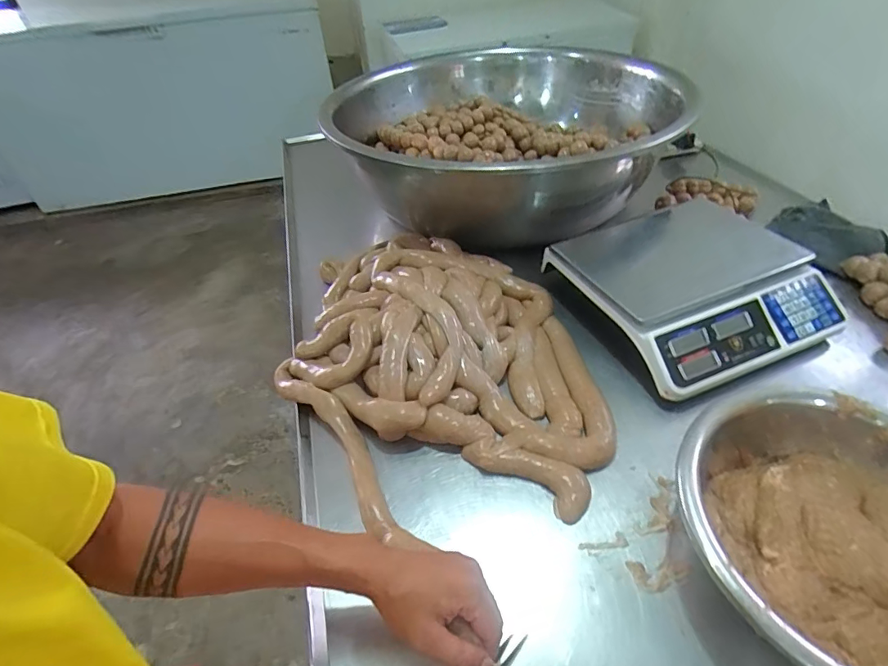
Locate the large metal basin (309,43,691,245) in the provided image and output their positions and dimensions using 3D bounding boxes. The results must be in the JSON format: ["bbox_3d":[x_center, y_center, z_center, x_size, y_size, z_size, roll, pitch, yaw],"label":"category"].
[{"bbox_3d":[0.127,-0.438,1.041,0.637,0.209,0.729,-31,50,-25],"label":"large metal basin"}]

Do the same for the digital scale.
[{"bbox_3d":[0.383,-0.081,0.732,0.334,0.082,0.330,-19,46,-15],"label":"digital scale"}]

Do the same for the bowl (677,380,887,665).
[{"bbox_3d":[0.376,0.200,0.446,0.281,0.105,0.285,-2,44,2],"label":"bowl"}]

